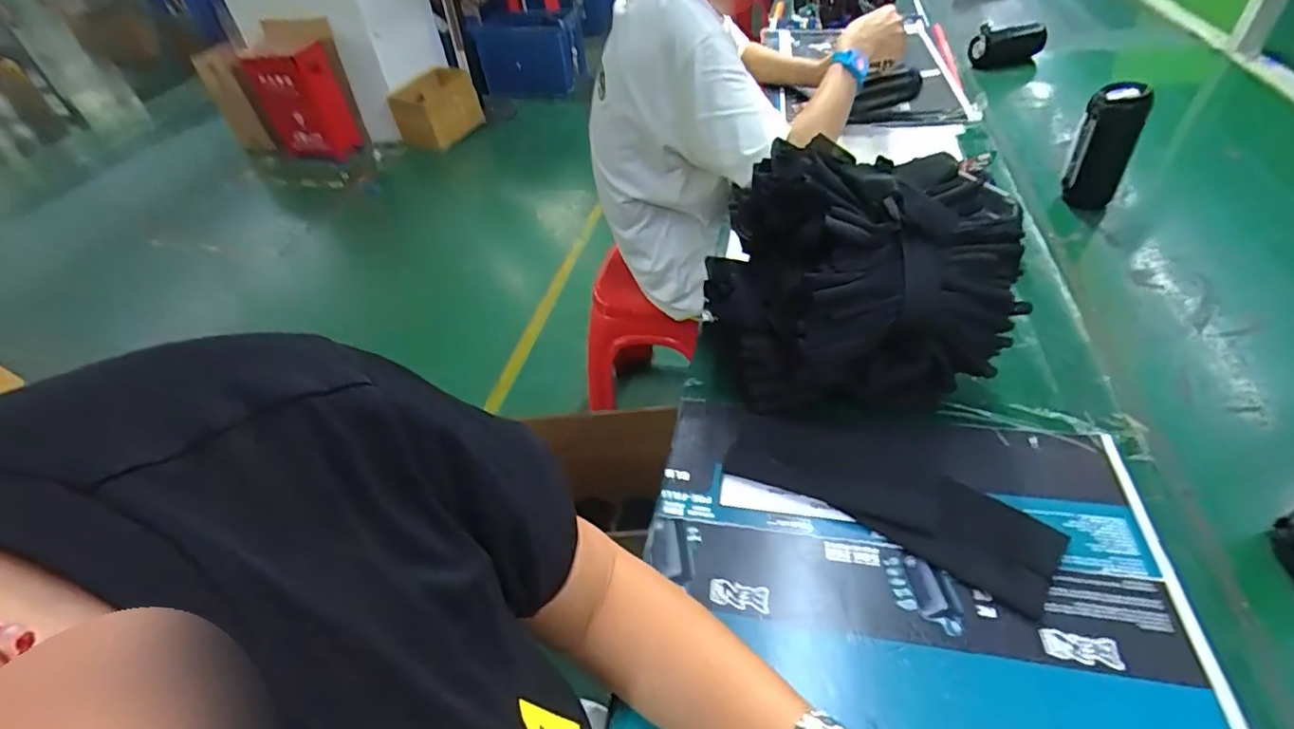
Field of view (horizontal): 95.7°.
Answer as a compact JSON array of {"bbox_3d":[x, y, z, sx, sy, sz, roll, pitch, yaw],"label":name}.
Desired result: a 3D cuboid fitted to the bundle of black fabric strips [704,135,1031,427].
[{"bbox_3d":[0.179,-0.070,0.531,0.244,0.201,0.185,1,44,8],"label":"bundle of black fabric strips"}]

